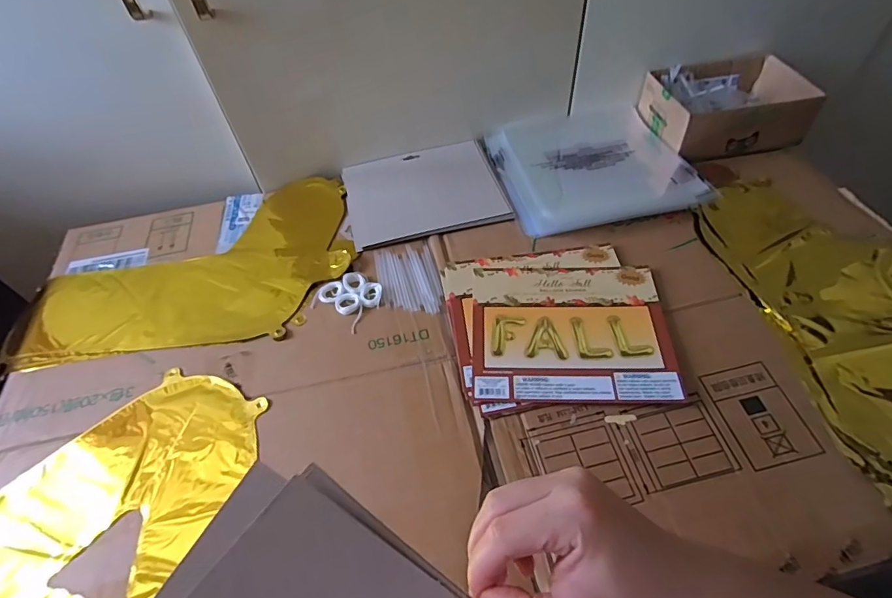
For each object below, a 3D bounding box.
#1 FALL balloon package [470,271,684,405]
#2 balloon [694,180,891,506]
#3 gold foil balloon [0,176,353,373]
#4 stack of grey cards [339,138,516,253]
[{"bbox_3d":[0.126,0.031,0.485,0.190,0.012,0.159,-1,54,4],"label":"FALL balloon package"},{"bbox_3d":[0.446,0.022,0.485,0.245,0.031,0.402,-8,54,-2],"label":"balloon"},{"bbox_3d":[-0.320,-0.041,0.590,0.390,0.017,0.249,-8,54,-2],"label":"gold foil balloon"},{"bbox_3d":[-0.029,-0.140,0.629,0.198,0.014,0.162,-14,54,-5],"label":"stack of grey cards"}]

